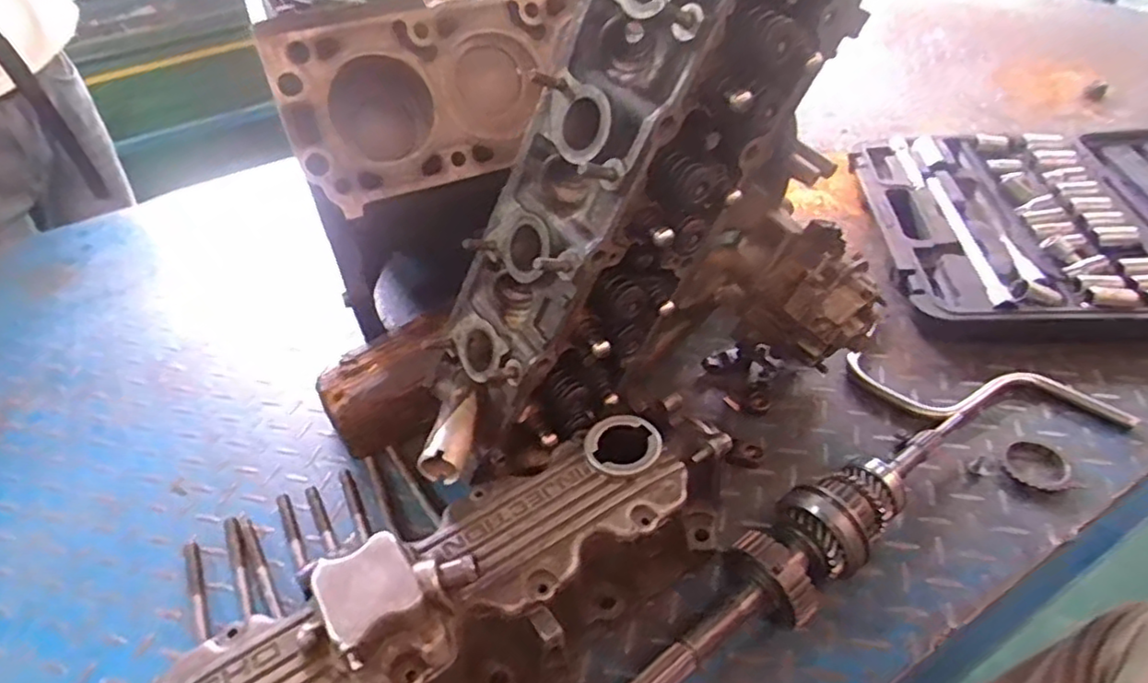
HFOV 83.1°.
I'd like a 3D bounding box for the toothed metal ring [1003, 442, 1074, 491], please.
[{"bbox_3d":[0.389,0.104,0.541,0.047,0.007,0.048,-3,44,3],"label":"toothed metal ring"}]

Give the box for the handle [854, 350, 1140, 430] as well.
[{"bbox_3d":[0.384,0.050,0.604,0.237,0.020,0.066,5,45,11],"label":"handle"}]

